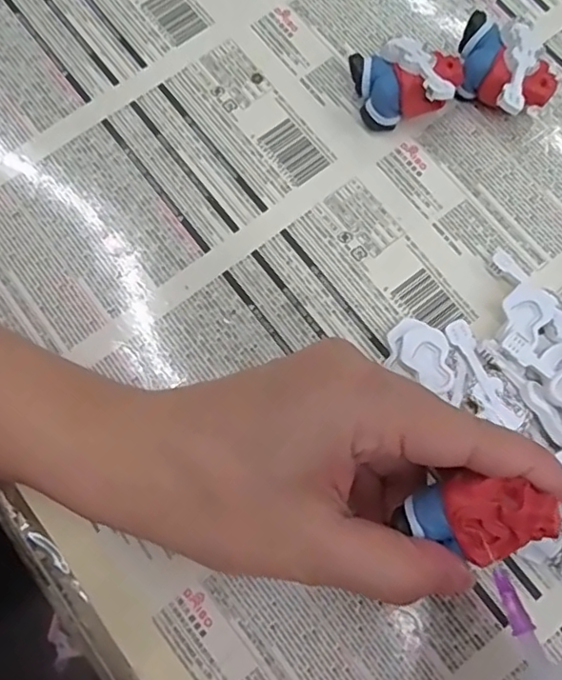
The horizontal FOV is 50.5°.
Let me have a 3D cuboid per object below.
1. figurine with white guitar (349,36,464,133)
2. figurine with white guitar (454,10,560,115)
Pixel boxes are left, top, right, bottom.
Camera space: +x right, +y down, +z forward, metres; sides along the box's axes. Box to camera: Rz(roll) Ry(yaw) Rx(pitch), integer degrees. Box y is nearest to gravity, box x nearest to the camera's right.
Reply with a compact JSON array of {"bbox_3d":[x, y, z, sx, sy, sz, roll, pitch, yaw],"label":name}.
[{"bbox_3d":[0.056,-0.114,0.267,0.043,0.026,0.037,-20,76,-4],"label":"figurine with white guitar"},{"bbox_3d":[0.099,-0.119,0.267,0.036,0.028,0.049,-24,76,-5],"label":"figurine with white guitar"}]

